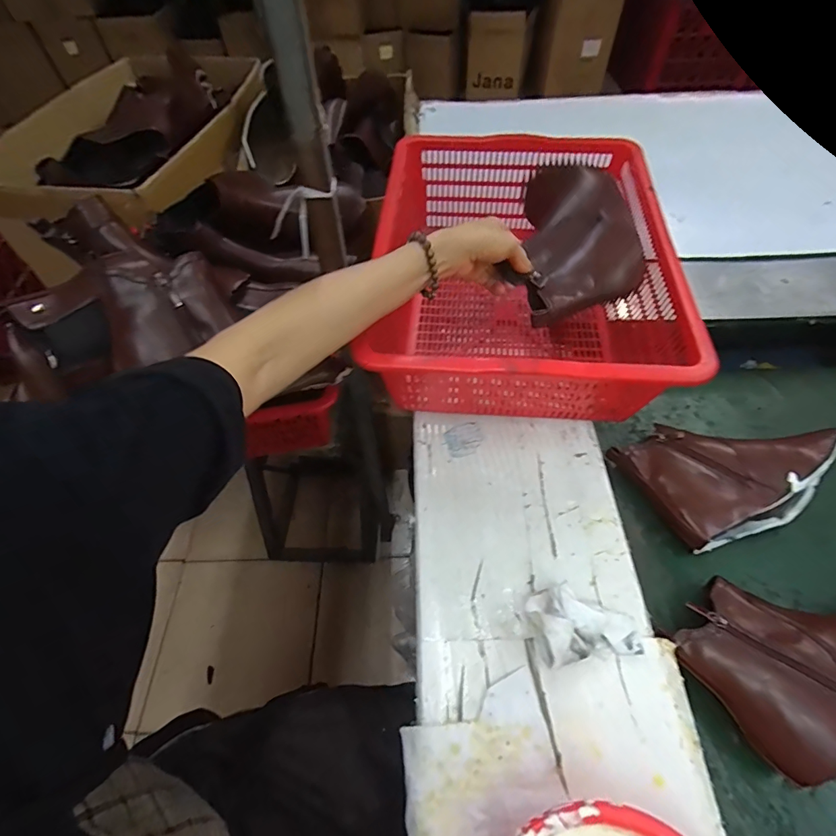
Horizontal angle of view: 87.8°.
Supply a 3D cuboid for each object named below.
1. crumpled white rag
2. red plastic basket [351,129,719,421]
[{"bbox_3d":[0.159,0.194,0.418,0.098,0.048,0.067,-8,56,0],"label":"crumpled white rag"},{"bbox_3d":[0.162,-0.207,0.622,0.411,0.155,0.470,2,57,6],"label":"red plastic basket"}]

